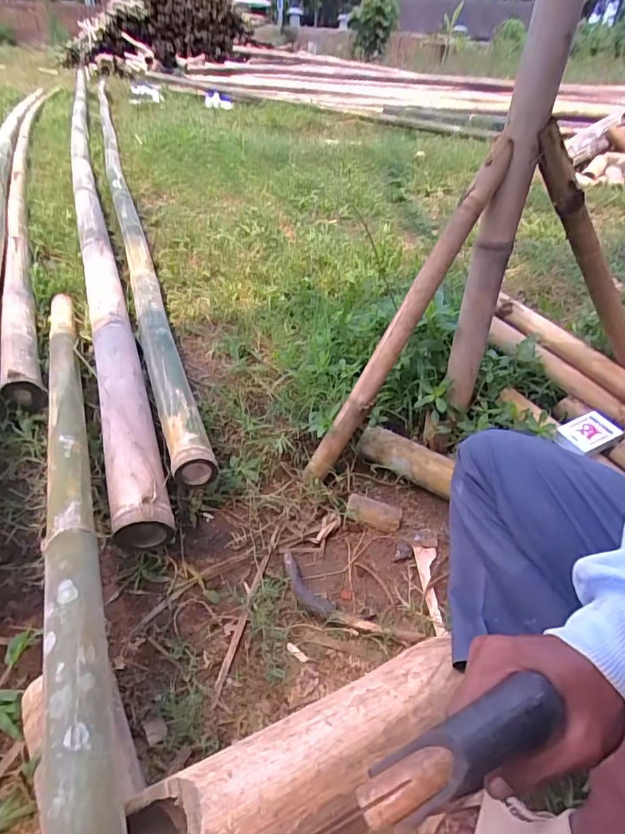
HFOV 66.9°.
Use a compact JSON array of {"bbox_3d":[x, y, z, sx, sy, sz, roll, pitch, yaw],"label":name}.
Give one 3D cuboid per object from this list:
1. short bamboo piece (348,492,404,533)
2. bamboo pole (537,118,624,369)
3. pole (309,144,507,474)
[{"bbox_3d":[0.101,0.157,0.774,0.087,0.030,0.040,10,38,9],"label":"short bamboo piece"},{"bbox_3d":[0.472,-0.241,0.781,0.044,0.534,0.039,-37,36,17],"label":"bamboo pole"},{"bbox_3d":[0.138,-0.136,0.743,0.040,0.563,0.030,11,26,-42],"label":"pole"}]

